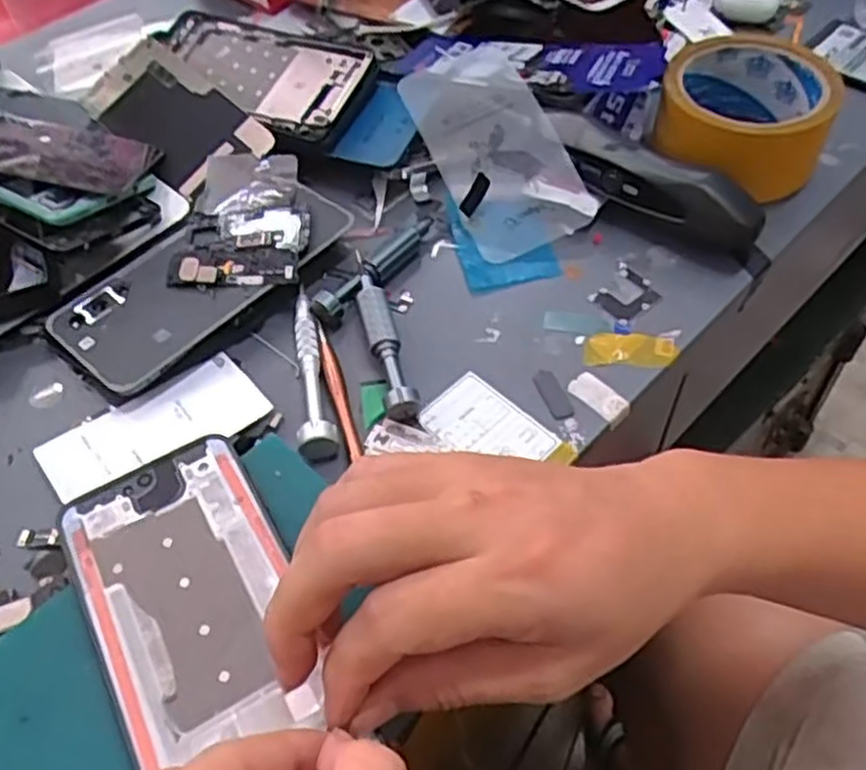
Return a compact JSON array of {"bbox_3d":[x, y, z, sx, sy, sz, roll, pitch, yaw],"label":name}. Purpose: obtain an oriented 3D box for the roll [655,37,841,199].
[{"bbox_3d":[0.182,-0.160,0.459,0.091,0.052,0.093,15,55,15],"label":"roll"}]

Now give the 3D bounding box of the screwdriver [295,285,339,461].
[{"bbox_3d":[-0.060,-0.009,0.385,0.017,0.016,0.098,-9,53,-3],"label":"screwdriver"}]

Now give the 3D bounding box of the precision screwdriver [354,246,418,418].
[{"bbox_3d":[-0.026,-0.027,0.391,0.016,0.020,0.102,-13,53,-6],"label":"precision screwdriver"}]

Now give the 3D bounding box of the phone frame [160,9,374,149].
[{"bbox_3d":[-0.118,-0.204,0.503,0.167,0.008,0.074,23,70,21],"label":"phone frame"}]

